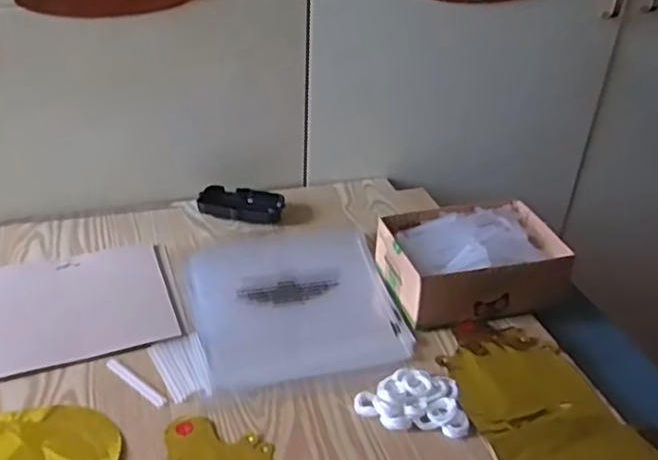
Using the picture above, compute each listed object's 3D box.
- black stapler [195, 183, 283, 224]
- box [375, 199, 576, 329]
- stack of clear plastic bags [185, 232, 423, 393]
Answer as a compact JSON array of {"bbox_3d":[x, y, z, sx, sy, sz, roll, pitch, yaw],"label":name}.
[{"bbox_3d":[-0.114,-0.030,0.863,0.107,0.023,0.055,4,34,1],"label":"black stapler"},{"bbox_3d":[0.157,0.034,0.742,0.188,0.071,0.128,-6,36,-14],"label":"box"},{"bbox_3d":[-0.041,0.069,0.737,0.212,0.009,0.237,-7,36,-16],"label":"stack of clear plastic bags"}]

